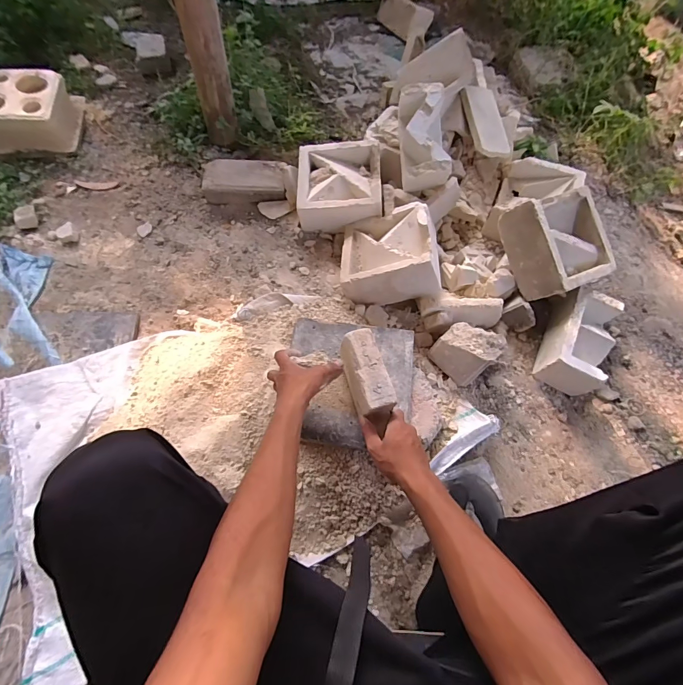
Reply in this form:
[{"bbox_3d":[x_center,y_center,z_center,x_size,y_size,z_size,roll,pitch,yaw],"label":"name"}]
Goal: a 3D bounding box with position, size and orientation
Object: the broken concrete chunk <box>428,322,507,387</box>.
[{"bbox_3d":[0.255,0.016,0.750,0.107,0.119,0.059,46,40,16],"label":"broken concrete chunk"}]

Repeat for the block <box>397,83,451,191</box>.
[{"bbox_3d":[0.195,-0.476,0.857,0.100,0.104,0.217,-7,92,-5],"label":"block"}]

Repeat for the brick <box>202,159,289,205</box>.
[{"bbox_3d":[-0.253,-0.425,0.957,0.213,0.052,0.112,0,66,-2],"label":"brick"}]

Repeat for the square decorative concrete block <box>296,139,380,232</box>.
[{"bbox_3d":[-0.005,-0.388,0.909,0.199,0.090,0.208,0,66,-2],"label":"square decorative concrete block"}]

